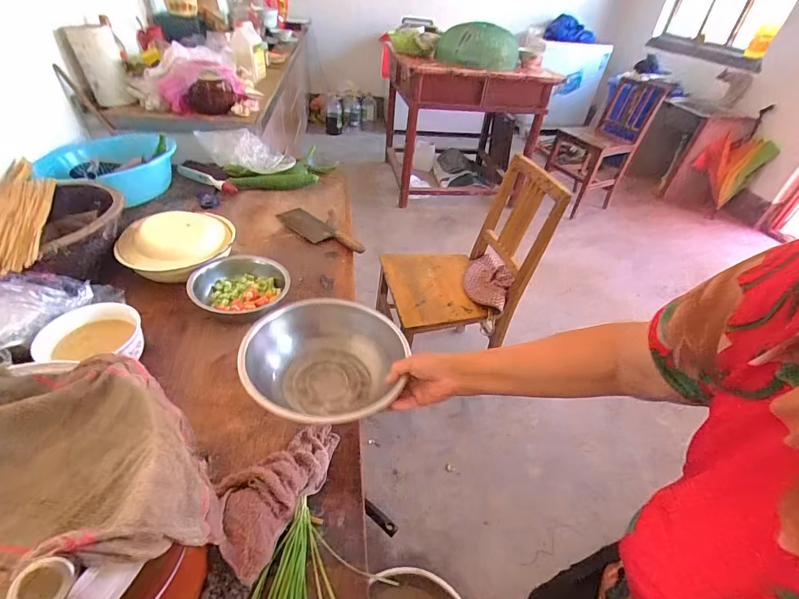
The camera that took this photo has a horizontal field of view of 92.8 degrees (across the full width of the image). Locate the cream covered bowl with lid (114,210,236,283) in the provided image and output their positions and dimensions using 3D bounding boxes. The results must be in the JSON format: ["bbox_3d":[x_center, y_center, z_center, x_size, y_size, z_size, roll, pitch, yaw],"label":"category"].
[{"bbox_3d":[-0.514,-0.138,0.887,0.246,0.072,0.213,-19,46,-27],"label":"cream covered bowl with lid"}]

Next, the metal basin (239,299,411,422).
[{"bbox_3d":[-0.104,0.098,0.569,0.210,0.102,0.223,3,40,-3],"label":"metal basin"}]

